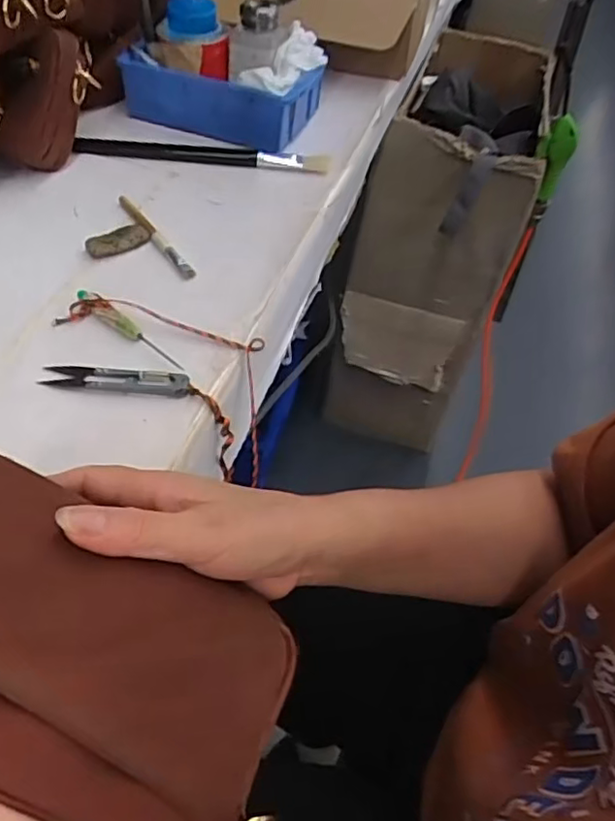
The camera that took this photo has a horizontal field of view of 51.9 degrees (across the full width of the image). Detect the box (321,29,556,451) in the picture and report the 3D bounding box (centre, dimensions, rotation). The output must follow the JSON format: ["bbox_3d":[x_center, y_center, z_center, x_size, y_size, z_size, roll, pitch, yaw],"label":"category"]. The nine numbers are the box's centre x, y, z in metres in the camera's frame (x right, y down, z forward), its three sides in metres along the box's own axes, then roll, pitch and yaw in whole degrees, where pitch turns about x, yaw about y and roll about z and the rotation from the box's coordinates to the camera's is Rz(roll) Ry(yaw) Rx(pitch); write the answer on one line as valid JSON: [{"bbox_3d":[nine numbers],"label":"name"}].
[{"bbox_3d":[0.255,-0.290,1.245,0.236,0.644,0.475,21,50,10],"label":"box"}]

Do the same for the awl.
[{"bbox_3d":[-0.134,-0.061,0.469,0.113,0.008,0.014,34,55,21],"label":"awl"}]

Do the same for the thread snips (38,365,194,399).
[{"bbox_3d":[-0.133,-0.023,0.441,0.100,0.007,0.023,8,50,0],"label":"thread snips"}]

